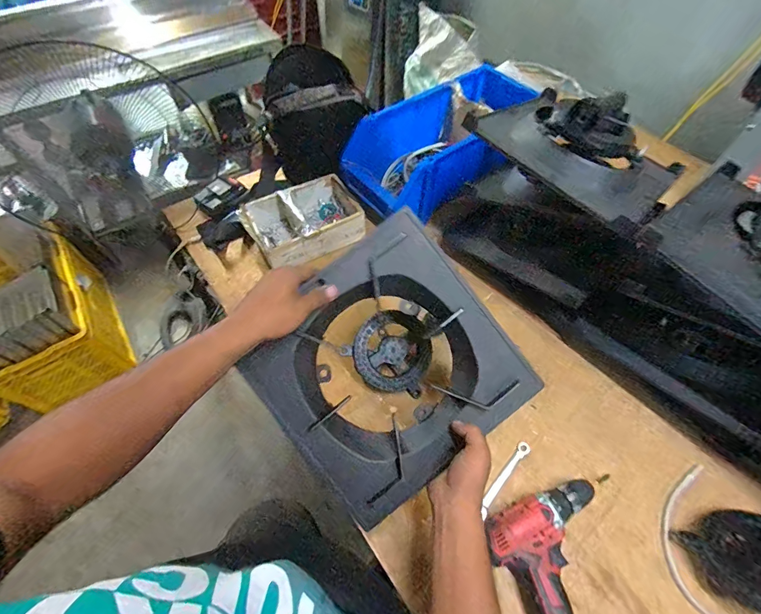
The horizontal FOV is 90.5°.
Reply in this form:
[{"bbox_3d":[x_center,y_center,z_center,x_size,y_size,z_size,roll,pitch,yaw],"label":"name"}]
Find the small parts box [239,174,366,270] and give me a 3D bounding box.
[{"bbox_3d":[-0.165,-0.186,0.825,0.228,0.101,0.160,-27,61,-16],"label":"small parts box"}]

